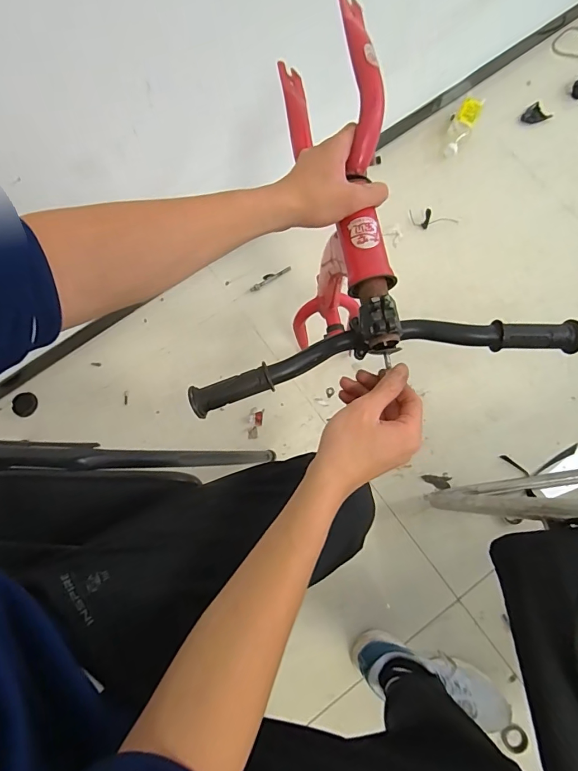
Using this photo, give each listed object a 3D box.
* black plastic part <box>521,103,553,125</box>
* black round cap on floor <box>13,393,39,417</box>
[{"bbox_3d":[0.634,-0.690,1.087,0.065,0.014,0.054,-44,80,-8],"label":"black plastic part"},{"bbox_3d":[-0.598,0.043,0.956,0.055,0.013,0.052,0,77,1],"label":"black round cap on floor"}]

